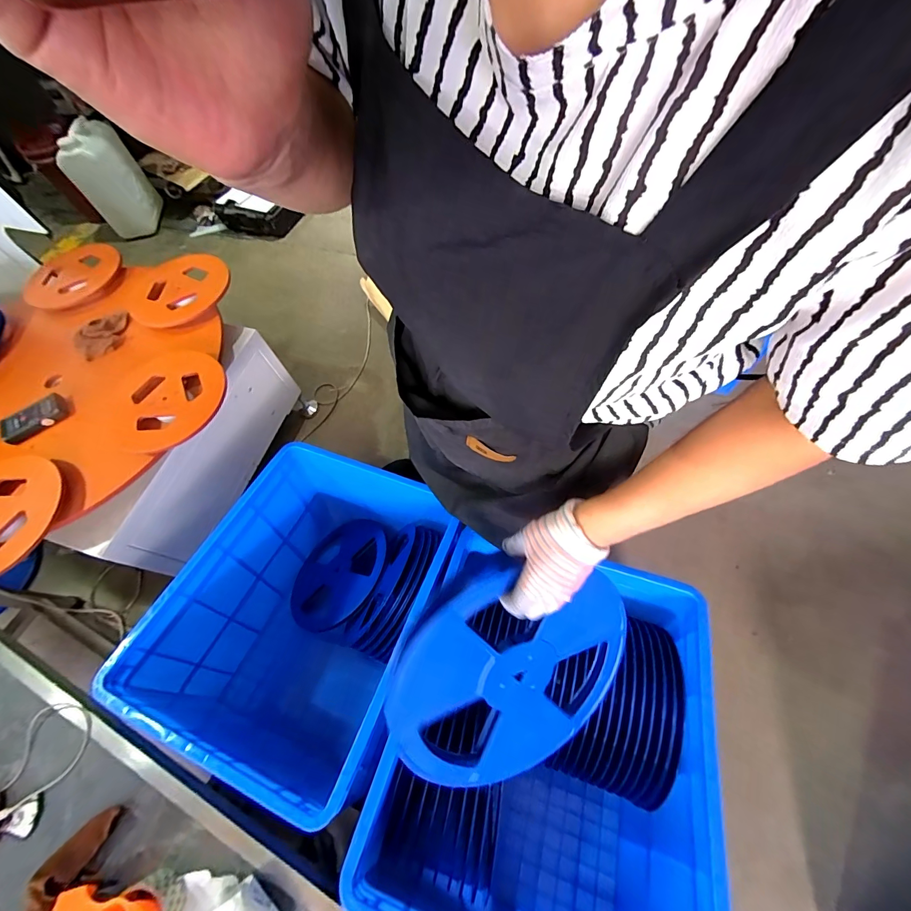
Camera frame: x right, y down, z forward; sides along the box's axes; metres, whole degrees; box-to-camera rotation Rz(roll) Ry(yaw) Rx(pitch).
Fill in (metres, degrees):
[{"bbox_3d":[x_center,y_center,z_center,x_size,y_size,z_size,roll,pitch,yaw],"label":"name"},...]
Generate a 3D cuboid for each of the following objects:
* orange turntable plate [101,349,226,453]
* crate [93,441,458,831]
[{"bbox_3d":[-0.662,-0.138,0.896,0.258,0.027,0.263,-3,62,5],"label":"orange turntable plate"},{"bbox_3d":[-0.312,0.377,0.915,0.488,0.401,0.657,20,66,15],"label":"crate"}]

